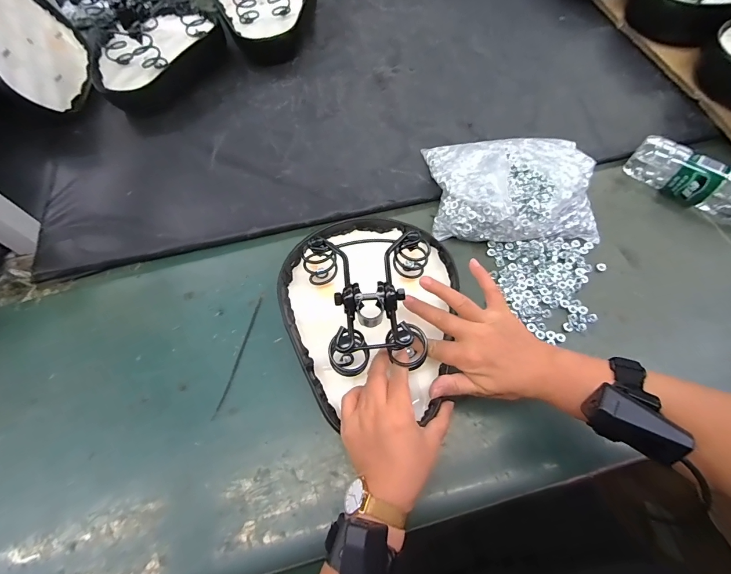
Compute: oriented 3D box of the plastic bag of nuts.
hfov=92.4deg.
[{"bbox_3d":[0.229,-0.163,0.547,0.251,0.052,0.183,2,64,4],"label":"plastic bag of nuts"}]

